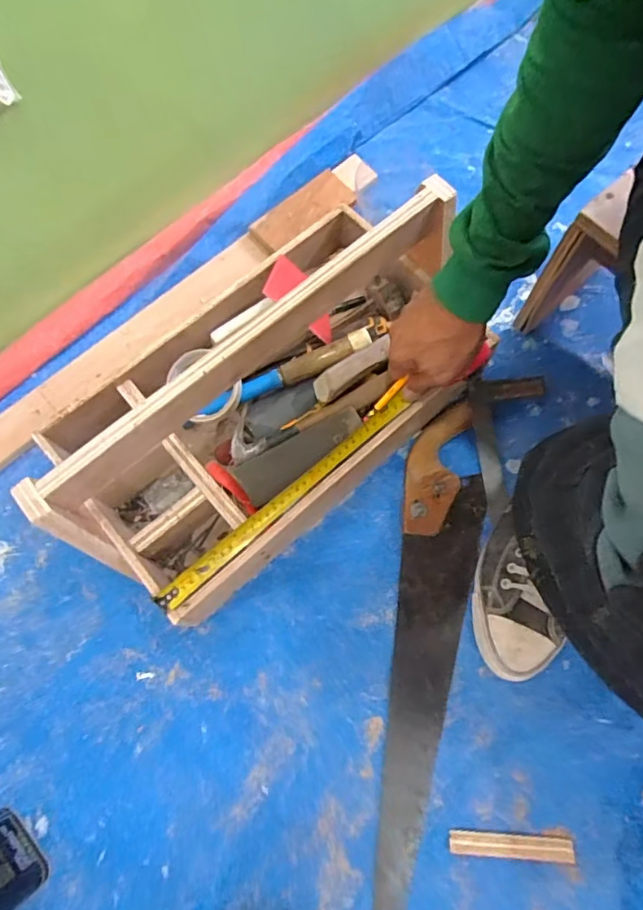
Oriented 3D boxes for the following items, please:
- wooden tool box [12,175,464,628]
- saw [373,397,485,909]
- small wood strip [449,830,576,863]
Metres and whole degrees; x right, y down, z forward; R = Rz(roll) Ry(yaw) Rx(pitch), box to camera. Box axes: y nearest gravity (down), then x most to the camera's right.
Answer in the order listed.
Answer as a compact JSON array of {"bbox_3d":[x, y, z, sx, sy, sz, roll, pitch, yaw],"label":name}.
[{"bbox_3d":[-0.069,-0.089,0.595,0.496,0.212,0.301,-40,75,-13],"label":"wooden tool box"},{"bbox_3d":[0.124,0.201,0.582,0.089,0.035,0.538,7,70,3],"label":"saw"},{"bbox_3d":[0.189,0.389,0.532,0.121,0.007,0.021,3,70,1],"label":"small wood strip"}]

